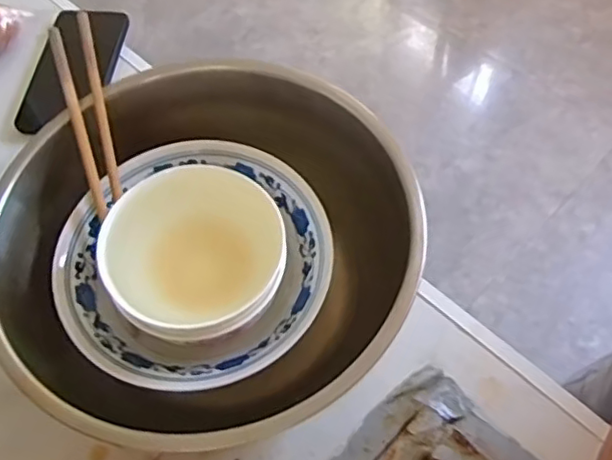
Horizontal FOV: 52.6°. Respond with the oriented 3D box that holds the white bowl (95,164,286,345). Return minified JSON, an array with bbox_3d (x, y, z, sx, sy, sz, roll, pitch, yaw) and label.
[{"bbox_3d":[-0.078,0.010,0.441,0.123,0.053,0.143,-8,60,-3],"label":"white bowl"}]

